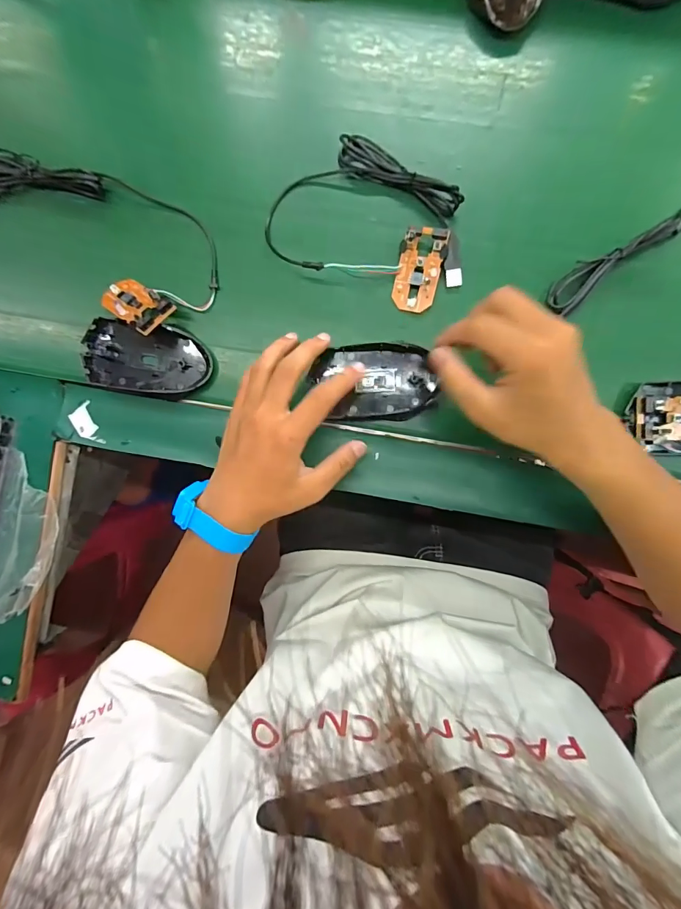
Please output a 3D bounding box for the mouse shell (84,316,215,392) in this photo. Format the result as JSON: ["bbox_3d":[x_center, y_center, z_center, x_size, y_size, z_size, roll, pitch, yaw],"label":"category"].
[{"bbox_3d":[-0.171,-0.083,0.359,0.109,0.019,0.057,12,90,3],"label":"mouse shell"}]

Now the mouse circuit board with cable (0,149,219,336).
[{"bbox_3d":[-0.219,-0.203,0.352,0.246,0.029,0.108,33,91,3],"label":"mouse circuit board with cable"}]

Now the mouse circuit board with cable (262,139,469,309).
[{"bbox_3d":[0.027,-0.193,0.344,0.159,0.022,0.113,35,91,2],"label":"mouse circuit board with cable"}]

